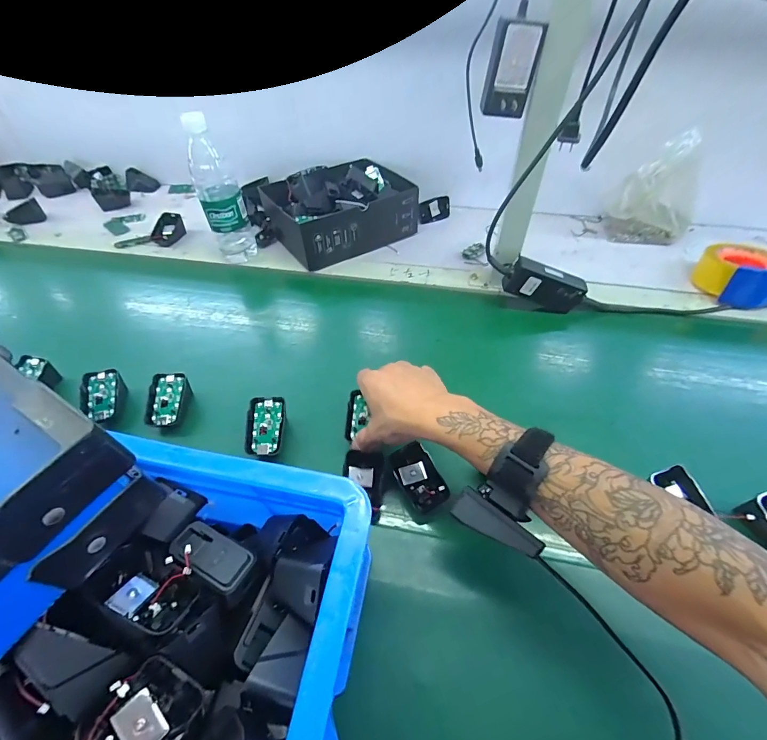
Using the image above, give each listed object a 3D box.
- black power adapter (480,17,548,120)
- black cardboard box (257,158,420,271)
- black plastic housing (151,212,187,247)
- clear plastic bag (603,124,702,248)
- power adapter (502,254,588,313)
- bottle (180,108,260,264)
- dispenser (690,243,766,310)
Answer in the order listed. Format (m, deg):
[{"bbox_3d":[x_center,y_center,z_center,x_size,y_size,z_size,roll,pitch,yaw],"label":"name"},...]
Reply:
[{"bbox_3d":[0.138,-0.322,0.408,0.052,0.081,0.027,11,51,10],"label":"black power adapter"},{"bbox_3d":[-0.075,-0.305,0.719,0.254,0.090,0.185,-28,55,-21],"label":"black cardboard box"},{"bbox_3d":[-0.424,-0.275,0.744,0.046,0.037,0.065,26,55,21],"label":"black plastic housing"},{"bbox_3d":[0.474,-0.301,0.653,0.137,0.163,0.089,26,55,21],"label":"clear plastic bag"},{"bbox_3d":[0.243,-0.125,0.572,0.118,0.055,0.025,19,49,-10],"label":"power adapter"},{"bbox_3d":[-0.268,-0.278,0.636,0.066,0.208,0.064,-17,51,-13],"label":"bottle"},{"bbox_3d":[0.576,-0.153,0.590,0.126,0.057,0.121,-13,51,-10],"label":"dispenser"}]

